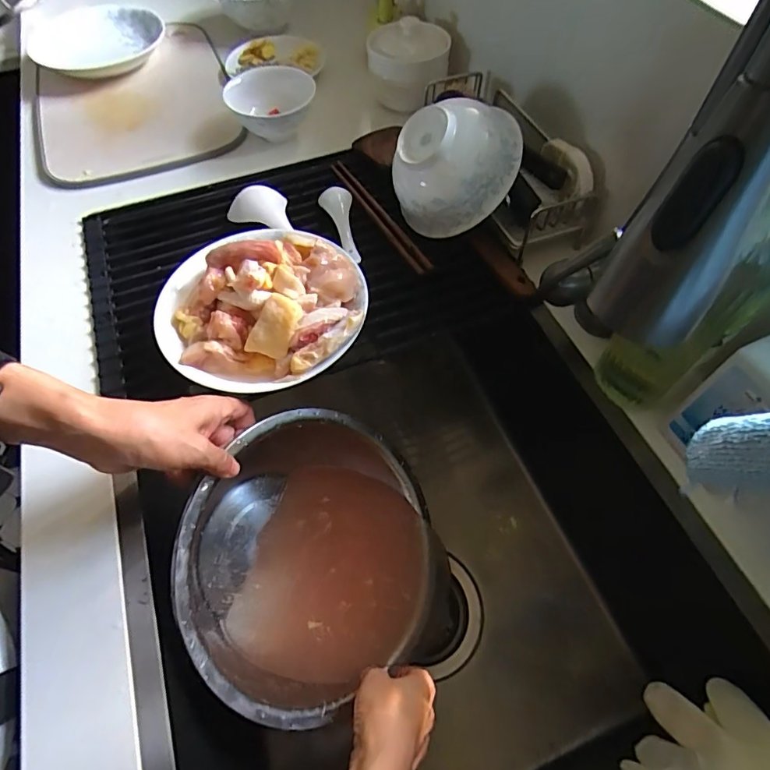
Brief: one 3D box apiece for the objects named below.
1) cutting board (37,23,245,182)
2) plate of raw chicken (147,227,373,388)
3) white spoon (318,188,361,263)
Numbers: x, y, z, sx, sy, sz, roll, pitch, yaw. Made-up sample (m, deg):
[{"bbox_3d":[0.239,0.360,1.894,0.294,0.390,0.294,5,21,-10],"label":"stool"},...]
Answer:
[{"bbox_3d":[-0.373,-0.431,0.707,0.260,0.019,0.360,-20,60,-10],"label":"cutting board"},{"bbox_3d":[-0.114,-0.072,0.452,0.192,0.072,0.167,-23,61,-12],"label":"plate of raw chicken"},{"bbox_3d":[-0.049,-0.183,0.549,0.037,0.016,0.117,-13,59,-6],"label":"white spoon"}]

